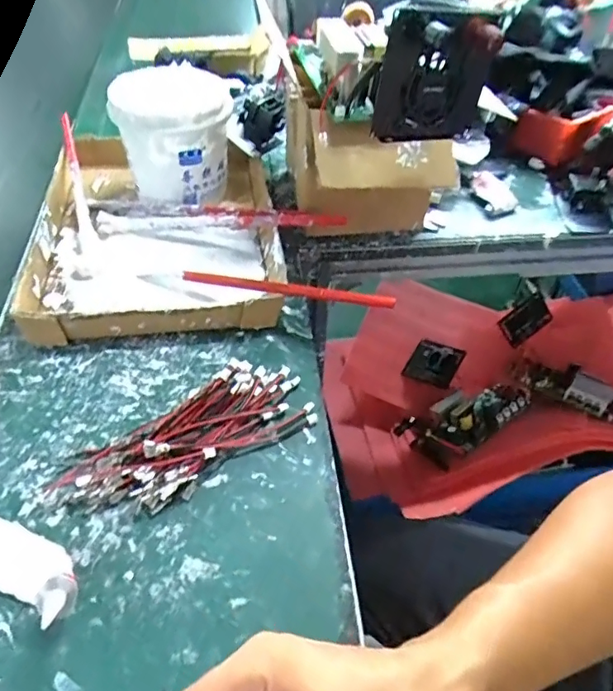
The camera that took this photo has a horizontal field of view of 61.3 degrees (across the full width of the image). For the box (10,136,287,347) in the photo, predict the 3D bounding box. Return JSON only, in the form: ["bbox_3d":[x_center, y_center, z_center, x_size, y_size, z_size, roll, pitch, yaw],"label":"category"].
[{"bbox_3d":[-0.162,-0.142,0.571,0.246,0.038,0.337,-6,50,-9],"label":"box"}]

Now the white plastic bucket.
[{"bbox_3d":[-0.145,-0.235,0.594,0.121,0.125,0.114,2,49,-2],"label":"white plastic bucket"}]

